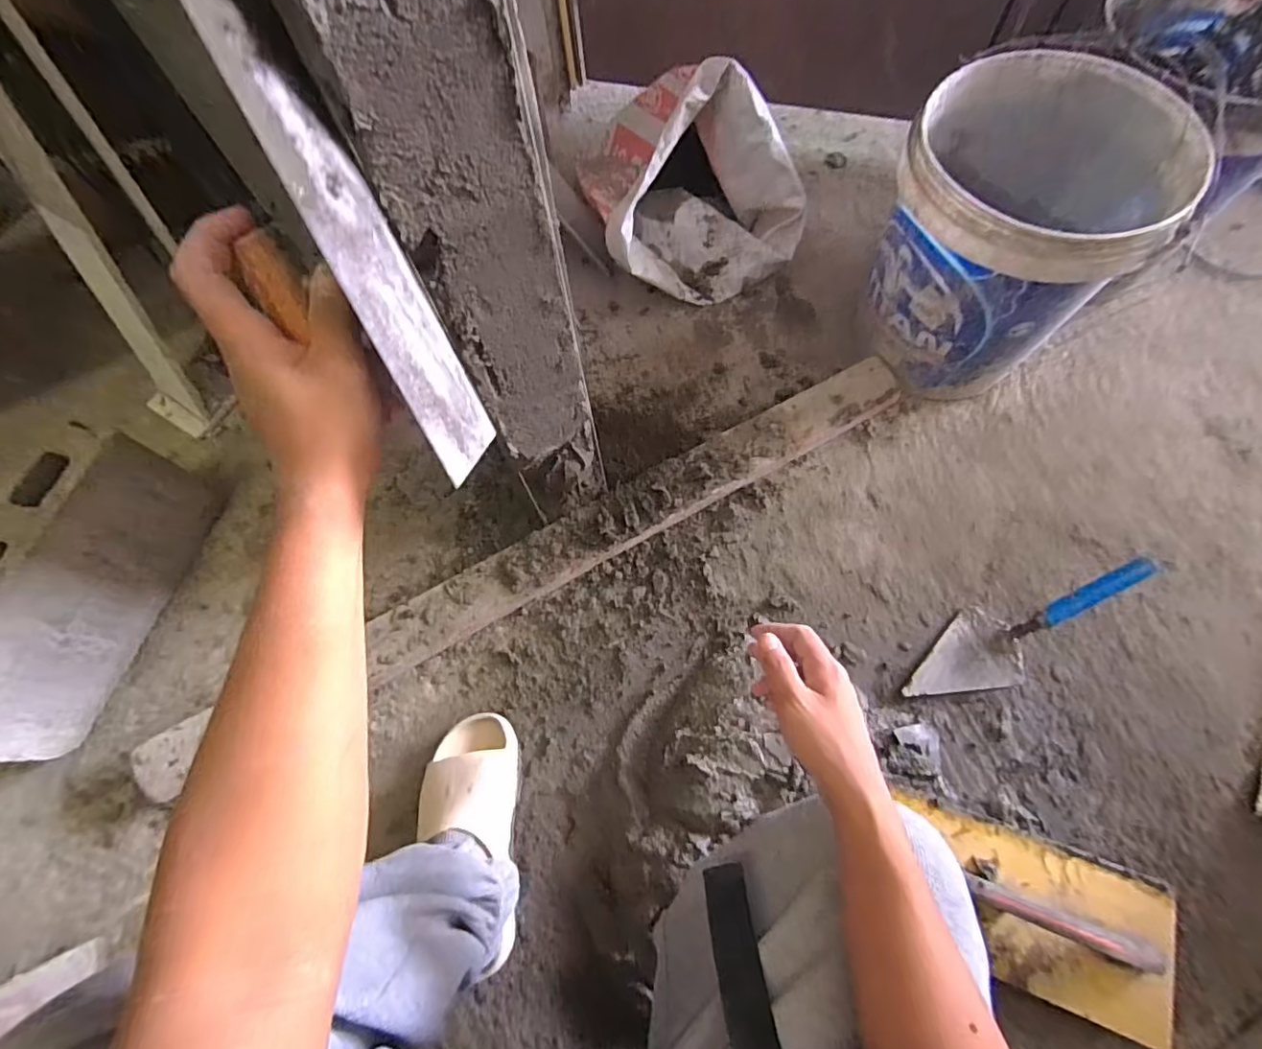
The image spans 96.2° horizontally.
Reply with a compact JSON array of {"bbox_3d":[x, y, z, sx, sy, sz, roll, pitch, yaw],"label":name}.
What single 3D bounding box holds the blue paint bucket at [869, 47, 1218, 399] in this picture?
[{"bbox_3d":[0.474,-0.369,0.750,0.281,0.287,0.295,-1,69,3],"label":"blue paint bucket"}]

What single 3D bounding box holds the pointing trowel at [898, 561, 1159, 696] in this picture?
[{"bbox_3d":[0.486,0.137,0.708,0.313,0.065,0.102,-32,69,9],"label":"pointing trowel"}]

